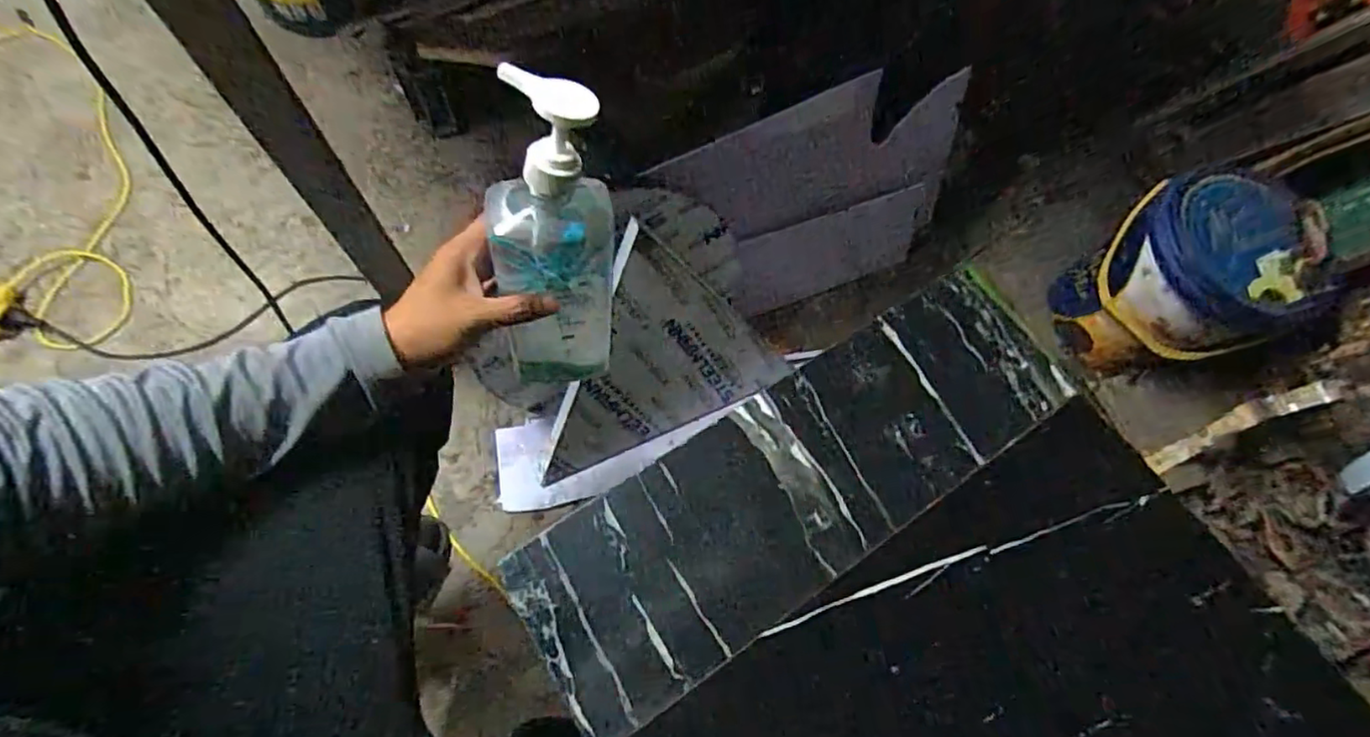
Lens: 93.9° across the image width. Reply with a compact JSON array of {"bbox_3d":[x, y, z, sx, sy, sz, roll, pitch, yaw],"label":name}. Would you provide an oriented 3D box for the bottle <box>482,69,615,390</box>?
[{"bbox_3d":[-0.100,-0.077,0.485,0.086,0.290,0.060,-13,55,-17],"label":"bottle"}]

